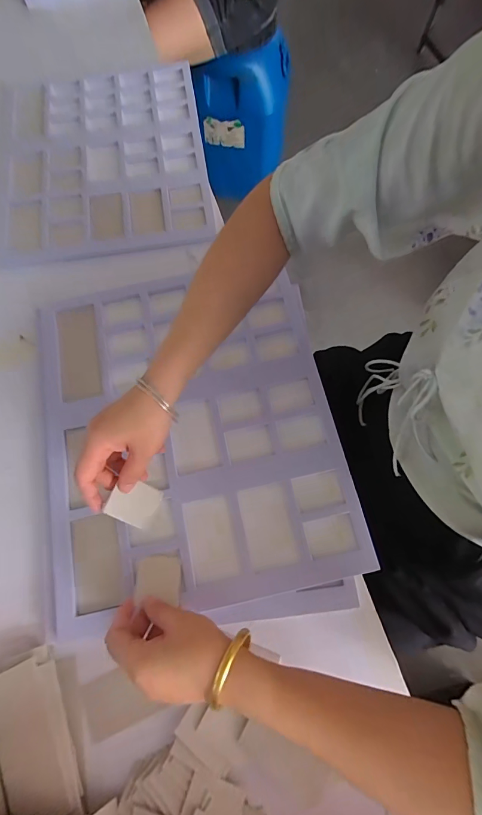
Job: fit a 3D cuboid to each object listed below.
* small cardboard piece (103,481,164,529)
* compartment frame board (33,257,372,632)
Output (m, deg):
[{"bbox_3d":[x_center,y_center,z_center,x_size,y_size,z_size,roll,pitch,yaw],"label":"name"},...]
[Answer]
[{"bbox_3d":[-0.111,0.098,0.382,0.050,0.004,0.041,31,64,-20],"label":"small cardboard piece"},{"bbox_3d":[-0.068,0.020,0.457,0.356,0.023,0.407,-12,70,-2],"label":"compartment frame board"}]

